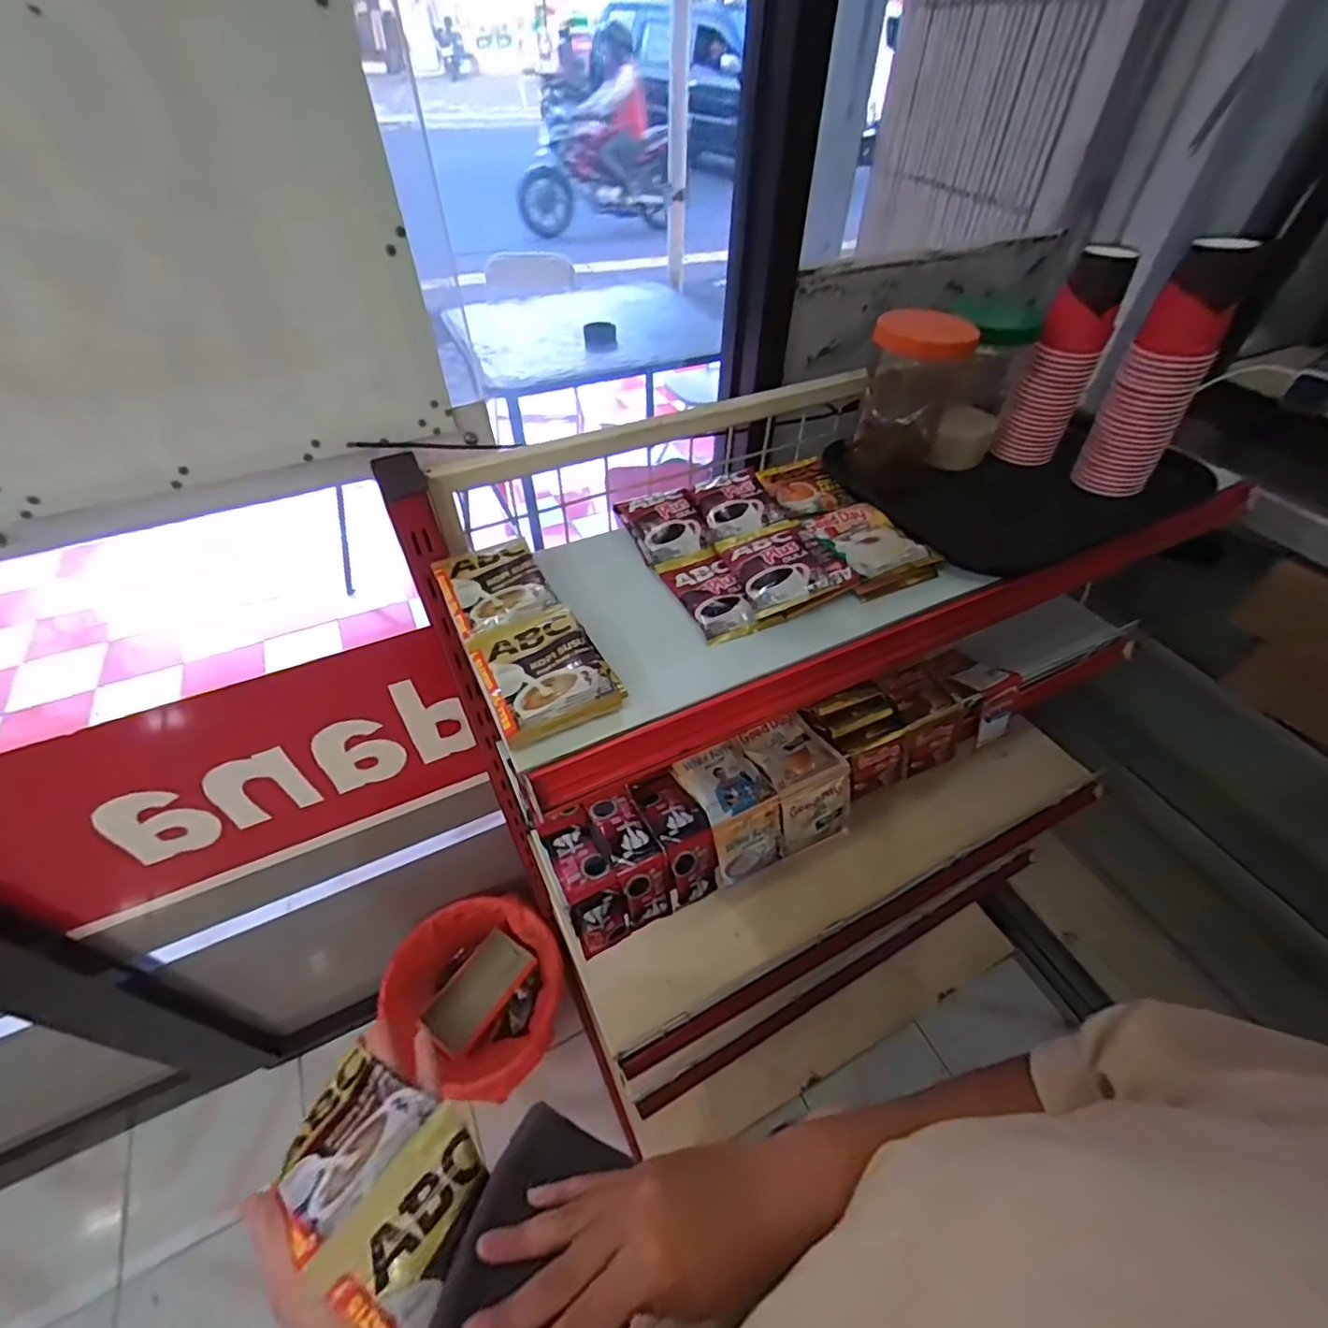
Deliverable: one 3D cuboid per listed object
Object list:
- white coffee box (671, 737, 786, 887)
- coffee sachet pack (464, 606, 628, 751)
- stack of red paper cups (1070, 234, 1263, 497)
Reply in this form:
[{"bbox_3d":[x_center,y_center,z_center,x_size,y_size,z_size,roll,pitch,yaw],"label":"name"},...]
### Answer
[{"bbox_3d":[0.076,0.163,0.670,0.081,0.088,0.118,-21,51,-20],"label":"white coffee box"},{"bbox_3d":[-0.093,0.005,0.456,0.088,0.029,0.102,-22,51,-20],"label":"coffee sachet pack"},{"bbox_3d":[0.487,-0.275,0.587,0.075,0.233,0.085,29,53,24],"label":"stack of red paper cups"}]

